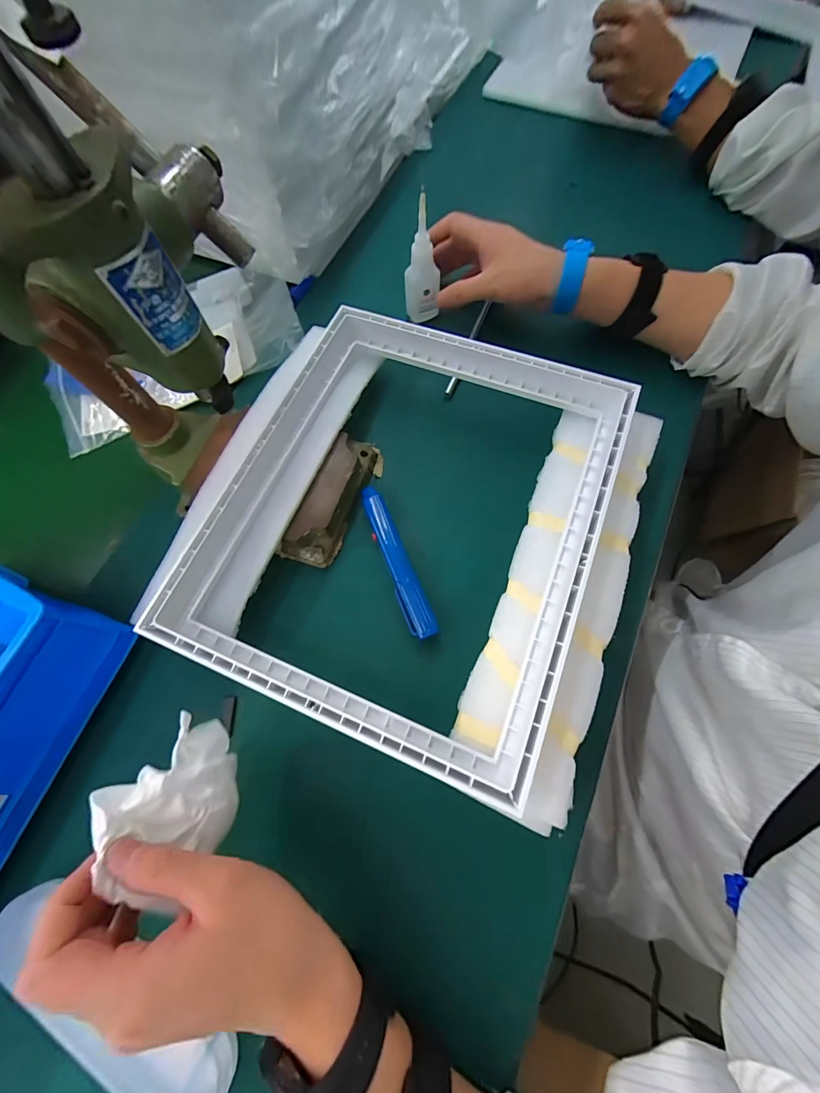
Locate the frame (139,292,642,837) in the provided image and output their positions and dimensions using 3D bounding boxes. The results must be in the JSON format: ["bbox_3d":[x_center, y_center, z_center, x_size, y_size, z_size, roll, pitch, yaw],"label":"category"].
[{"bbox_3d":[-0.014,-0.031,0.299,0.310,0.039,0.331,16,71,9],"label":"frame"}]

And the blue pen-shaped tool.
[{"bbox_3d":[-0.012,0.011,0.330,0.023,0.012,0.138,-21,70,-5],"label":"blue pen-shaped tool"}]

